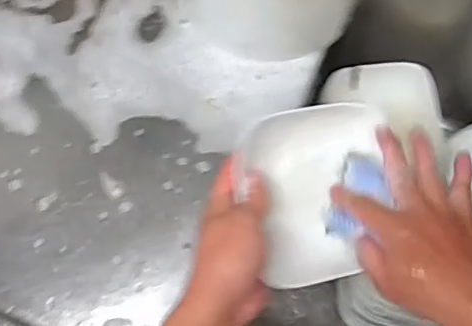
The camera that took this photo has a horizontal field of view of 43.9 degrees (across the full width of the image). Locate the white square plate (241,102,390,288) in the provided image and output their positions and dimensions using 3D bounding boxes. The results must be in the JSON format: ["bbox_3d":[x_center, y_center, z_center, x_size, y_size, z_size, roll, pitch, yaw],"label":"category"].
[{"bbox_3d":[0.078,0.027,0.536,0.123,0.021,0.154,-11,92,-7],"label":"white square plate"}]

